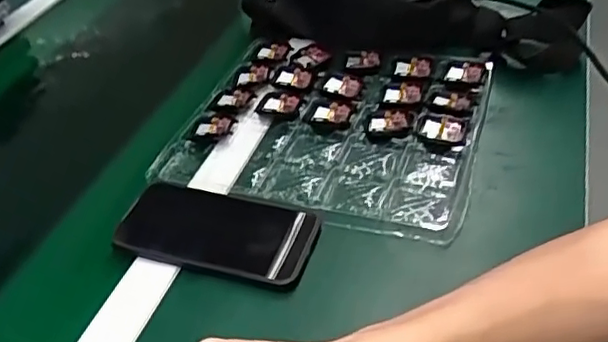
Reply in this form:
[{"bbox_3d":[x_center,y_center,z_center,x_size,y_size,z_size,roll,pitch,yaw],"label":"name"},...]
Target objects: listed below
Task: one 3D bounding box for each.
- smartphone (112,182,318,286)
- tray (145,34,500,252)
[{"bbox_3d":[-0.069,0.047,0.510,0.158,0.015,0.081,9,43,16],"label":"smartphone"},{"bbox_3d":[0.024,-0.050,0.614,0.285,0.022,0.252,10,43,17],"label":"tray"}]

